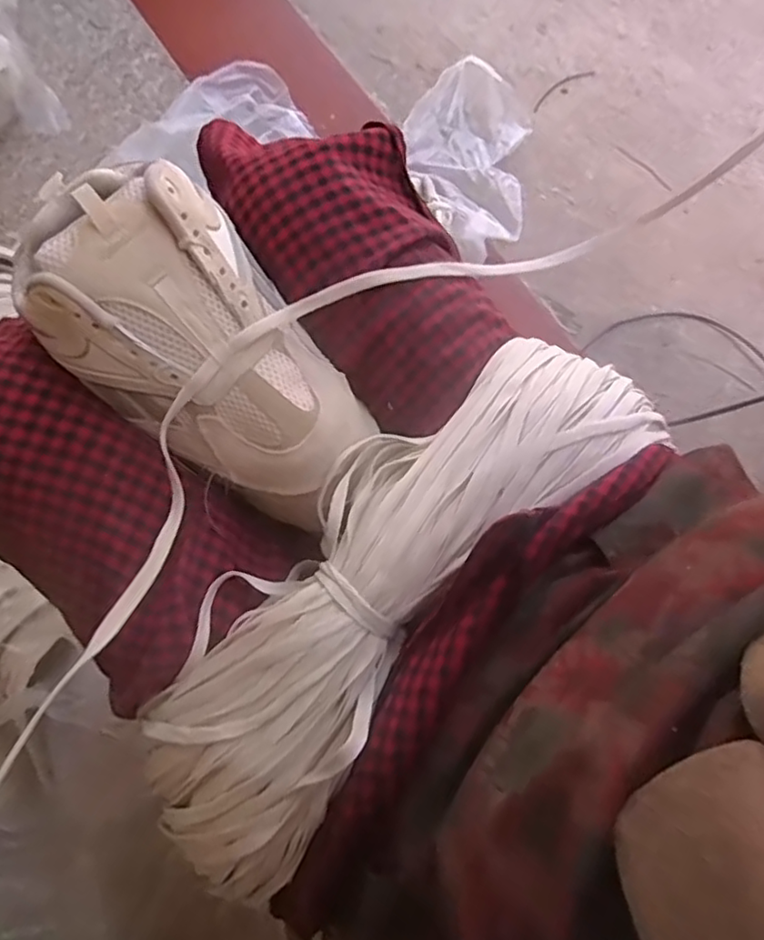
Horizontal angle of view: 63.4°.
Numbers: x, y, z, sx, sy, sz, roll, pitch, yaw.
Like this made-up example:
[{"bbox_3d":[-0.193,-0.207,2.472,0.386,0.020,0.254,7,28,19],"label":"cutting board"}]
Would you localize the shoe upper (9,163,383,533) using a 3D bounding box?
[{"bbox_3d":[-0.099,-0.071,0.345,0.209,0.091,0.119,42,82,13],"label":"shoe upper"}]

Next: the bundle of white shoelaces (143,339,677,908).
[{"bbox_3d":[0.008,0.057,0.340,0.123,0.045,0.363,40,82,13],"label":"bundle of white shoelaces"}]

